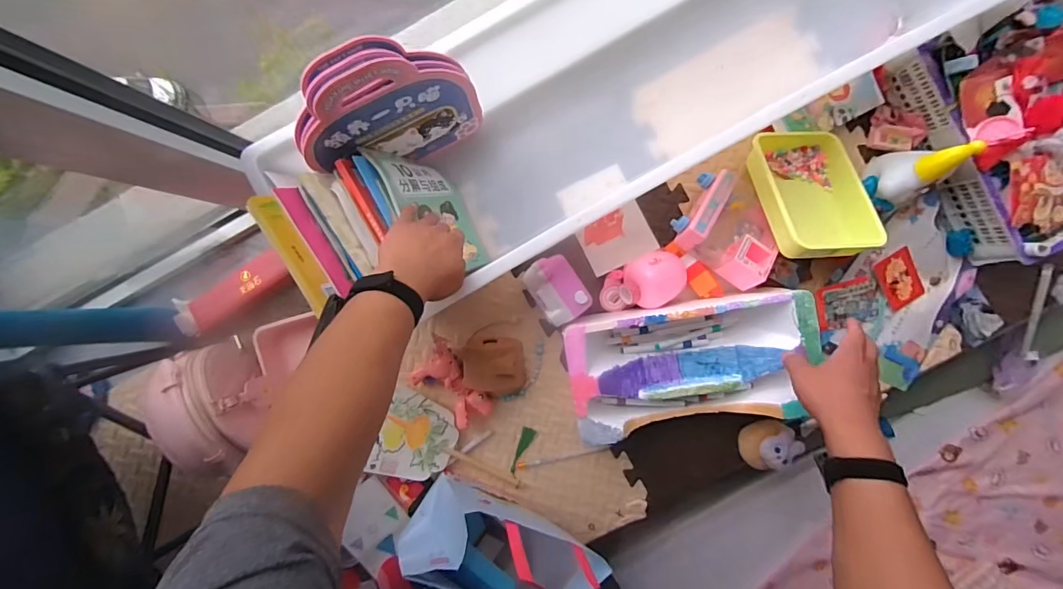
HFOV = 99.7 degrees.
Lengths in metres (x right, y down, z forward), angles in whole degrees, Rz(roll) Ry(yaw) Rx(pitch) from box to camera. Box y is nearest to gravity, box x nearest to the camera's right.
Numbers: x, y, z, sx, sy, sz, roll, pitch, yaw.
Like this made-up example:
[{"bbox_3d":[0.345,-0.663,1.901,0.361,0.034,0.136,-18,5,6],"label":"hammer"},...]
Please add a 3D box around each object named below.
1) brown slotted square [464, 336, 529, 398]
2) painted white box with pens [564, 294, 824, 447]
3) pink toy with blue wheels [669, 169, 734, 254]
[{"bbox_3d":[-0.059,0.119,0.707,0.094,0.065,0.094,-4,92,1],"label":"brown slotted square"},{"bbox_3d":[0.221,0.101,0.648,0.328,0.083,0.168,-9,92,1],"label":"painted white box with pens"},{"bbox_3d":[0.248,-0.129,0.659,0.046,0.039,0.129,32,73,-1],"label":"pink toy with blue wheels"}]

